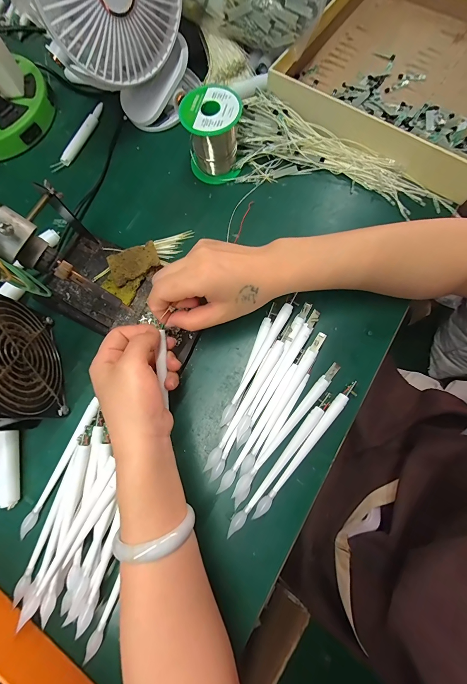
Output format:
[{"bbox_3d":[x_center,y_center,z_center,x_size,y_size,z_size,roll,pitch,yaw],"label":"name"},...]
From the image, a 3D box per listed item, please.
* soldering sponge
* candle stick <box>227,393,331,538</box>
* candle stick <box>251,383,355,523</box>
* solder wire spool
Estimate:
[{"bbox_3d":[-0.118,-0.085,0.331,0.053,0.021,0.071,39,81,12],"label":"soldering sponge"},{"bbox_3d":[0.047,0.116,0.278,0.012,0.014,0.157,37,80,11],"label":"candle stick"},{"bbox_3d":[0.071,0.103,0.279,0.012,0.012,0.158,39,80,12],"label":"candle stick"},{"bbox_3d":[-0.022,-0.247,0.344,0.067,0.069,0.069,-4,75,5],"label":"solder wire spool"}]

